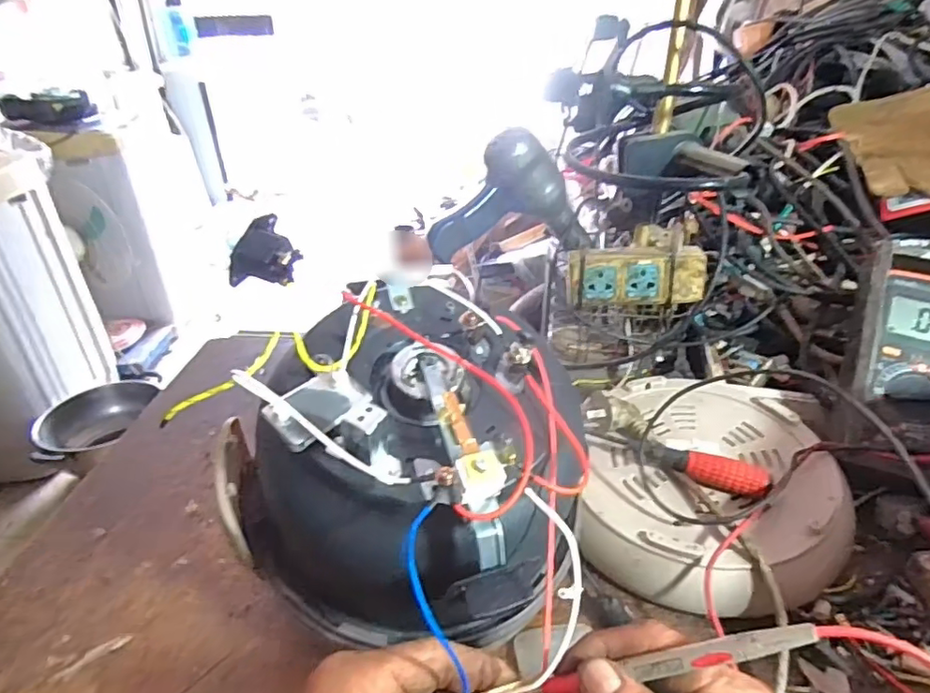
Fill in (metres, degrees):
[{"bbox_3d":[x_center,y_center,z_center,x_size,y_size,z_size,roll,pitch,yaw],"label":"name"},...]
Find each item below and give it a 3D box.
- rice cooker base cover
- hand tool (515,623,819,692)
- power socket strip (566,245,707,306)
[{"bbox_3d":[0.192,0.104,0.464,0.191,0.055,0.221,7,31,15],"label":"rice cooker base cover"},{"bbox_3d":[0.079,0.133,0.245,0.125,0.007,0.010,-25,23,21],"label":"hand tool"},{"bbox_3d":[0.174,-0.073,0.601,0.134,0.056,0.029,2,30,6],"label":"power socket strip"}]

